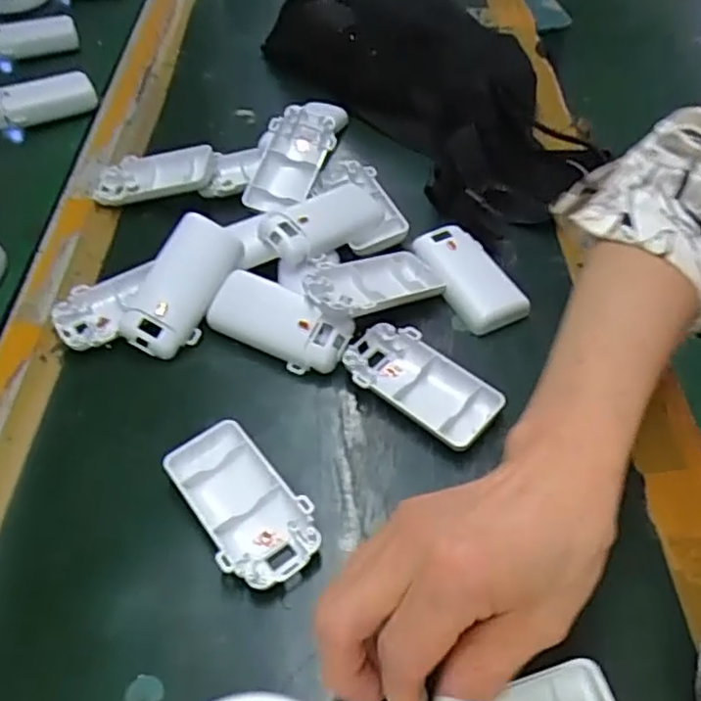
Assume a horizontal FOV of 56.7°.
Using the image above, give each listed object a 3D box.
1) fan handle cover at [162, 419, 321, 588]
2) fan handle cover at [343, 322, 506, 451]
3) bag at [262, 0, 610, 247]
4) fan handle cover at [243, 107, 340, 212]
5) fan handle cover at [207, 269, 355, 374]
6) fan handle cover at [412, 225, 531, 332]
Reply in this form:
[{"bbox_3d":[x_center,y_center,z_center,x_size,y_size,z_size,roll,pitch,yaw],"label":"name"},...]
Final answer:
[{"bbox_3d":[-0.057,0.081,0.344,0.050,0.017,0.095,-35,57,-23],"label":"fan handle cover"},{"bbox_3d":[0.041,0.020,0.390,0.097,0.016,0.050,32,58,25],"label":"fan handle cover"},{"bbox_3d":[0.066,-0.237,0.551,0.155,0.066,0.352,-23,53,-16],"label":"bag"},{"bbox_3d":[-0.046,-0.145,0.504,0.049,0.019,0.089,17,72,6],"label":"fan handle cover"},{"bbox_3d":[-0.045,-0.017,0.413,0.091,0.028,0.037,24,55,21],"label":"fan handle cover"},{"bbox_3d":[0.080,-0.052,0.440,0.043,0.011,0.089,-18,52,-12],"label":"fan handle cover"}]

